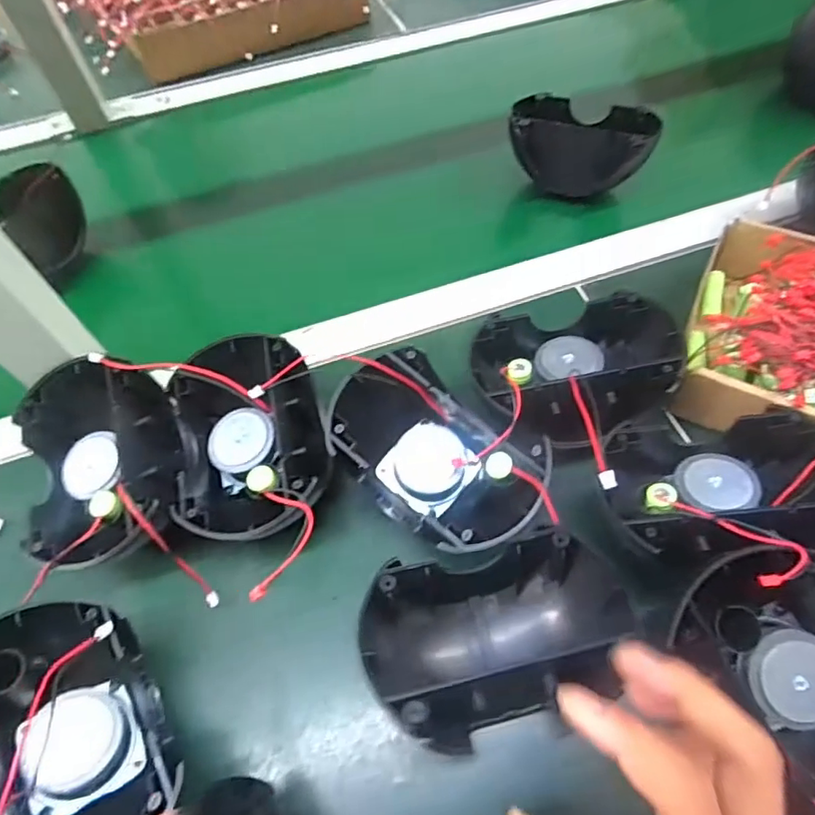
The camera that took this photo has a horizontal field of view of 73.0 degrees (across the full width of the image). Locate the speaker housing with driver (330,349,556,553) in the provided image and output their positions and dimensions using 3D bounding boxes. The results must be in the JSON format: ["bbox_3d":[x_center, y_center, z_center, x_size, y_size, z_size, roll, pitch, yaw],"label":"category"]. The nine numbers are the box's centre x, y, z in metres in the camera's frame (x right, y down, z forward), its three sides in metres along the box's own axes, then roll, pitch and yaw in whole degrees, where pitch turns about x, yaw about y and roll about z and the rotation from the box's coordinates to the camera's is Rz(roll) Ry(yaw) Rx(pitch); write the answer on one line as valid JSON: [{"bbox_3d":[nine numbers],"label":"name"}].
[{"bbox_3d":[0.017,0.028,0.340,0.138,0.059,0.088,34,66,23],"label":"speaker housing with driver"}]

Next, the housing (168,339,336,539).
[{"bbox_3d":[-0.099,0.022,0.353,0.093,0.056,0.131,-17,58,-6],"label":"housing"}]

